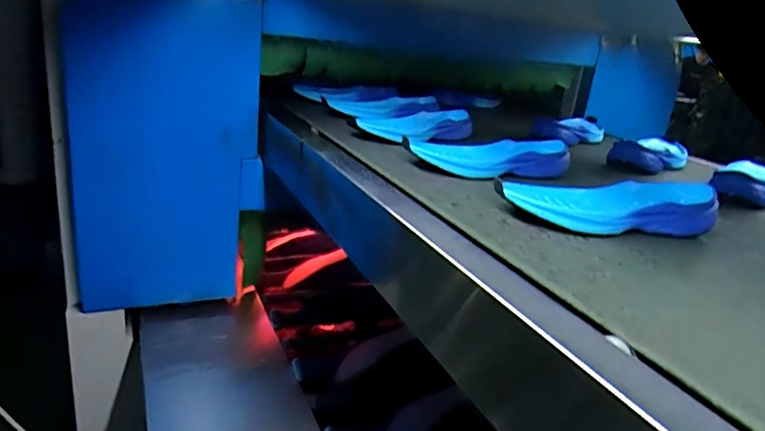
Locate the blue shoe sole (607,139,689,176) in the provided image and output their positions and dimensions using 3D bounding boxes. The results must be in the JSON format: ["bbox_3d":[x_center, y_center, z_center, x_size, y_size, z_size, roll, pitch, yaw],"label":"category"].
[{"bbox_3d":[0.476,-0.107,0.949,0.083,0.042,0.232,24,26,39],"label":"blue shoe sole"}]

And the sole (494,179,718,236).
[{"bbox_3d":[0.247,-0.012,0.599,0.247,0.045,0.072,4,20,-7],"label":"sole"}]

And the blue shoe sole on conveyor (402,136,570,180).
[{"bbox_3d":[0.151,-0.082,0.757,0.240,0.043,0.078,-1,22,-23],"label":"blue shoe sole on conveyor"}]

